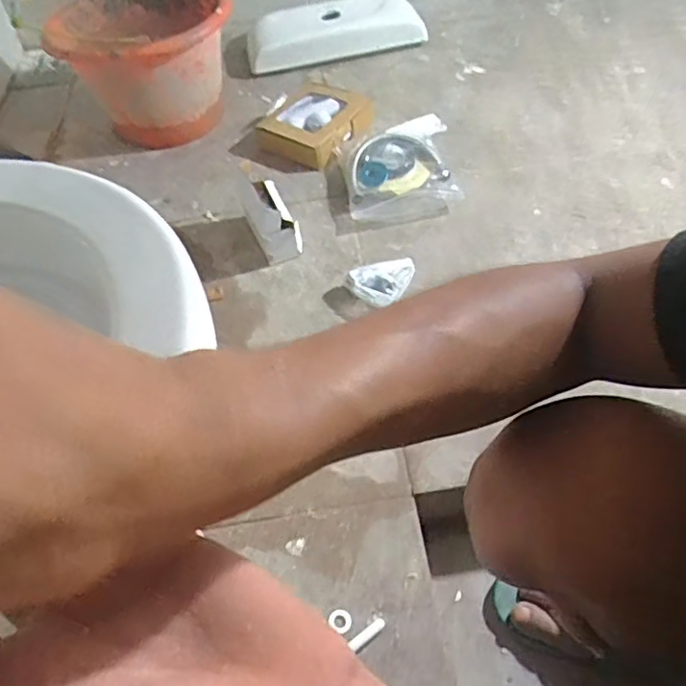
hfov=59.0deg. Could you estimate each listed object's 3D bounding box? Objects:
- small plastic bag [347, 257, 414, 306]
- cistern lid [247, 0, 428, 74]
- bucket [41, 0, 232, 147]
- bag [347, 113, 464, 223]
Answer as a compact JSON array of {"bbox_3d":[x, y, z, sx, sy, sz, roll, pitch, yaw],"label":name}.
[{"bbox_3d":[0.056,-0.082,0.791,0.089,0.032,0.051,-28,56,-15],"label":"small plastic bag"},{"bbox_3d":[-0.016,-0.611,1.173,0.342,0.066,0.124,-9,53,-2],"label":"cistern lid"},{"bbox_3d":[-0.315,-0.482,1.034,0.267,0.195,0.289,-8,53,-1],"label":"bucket"},{"bbox_3d":[0.088,-0.284,0.941,0.157,0.033,0.244,-4,53,2],"label":"bag"}]

